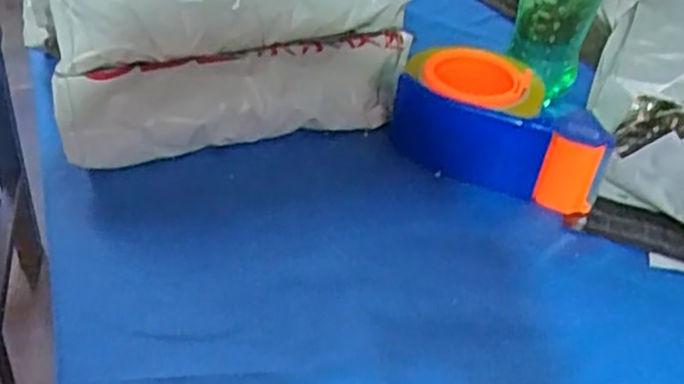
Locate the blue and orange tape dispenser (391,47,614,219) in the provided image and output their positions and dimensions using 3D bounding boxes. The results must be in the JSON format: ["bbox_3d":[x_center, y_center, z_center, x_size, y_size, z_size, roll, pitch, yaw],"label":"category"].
[{"bbox_3d":[0.118,-0.055,0.523,0.156,0.061,0.102,20,43,16],"label":"blue and orange tape dispenser"}]

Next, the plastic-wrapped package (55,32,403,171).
[{"bbox_3d":[-0.069,-0.068,0.519,0.260,0.058,0.076,-10,43,-18],"label":"plastic-wrapped package"}]

